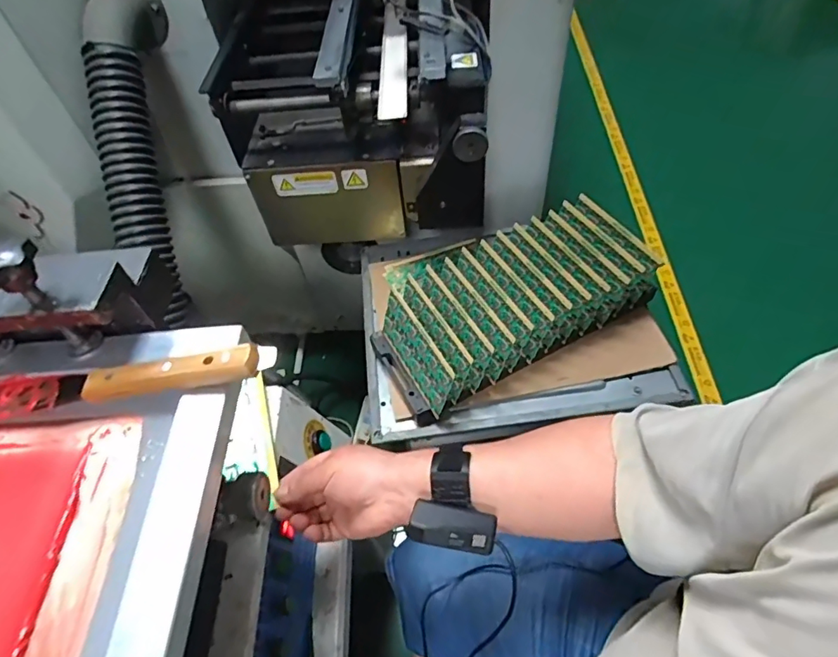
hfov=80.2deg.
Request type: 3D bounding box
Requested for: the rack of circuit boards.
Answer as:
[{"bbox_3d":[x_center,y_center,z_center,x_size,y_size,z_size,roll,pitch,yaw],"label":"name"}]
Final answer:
[{"bbox_3d":[0.143,-0.037,0.754,0.383,0.111,0.174,-27,55,-14],"label":"rack of circuit boards"}]

